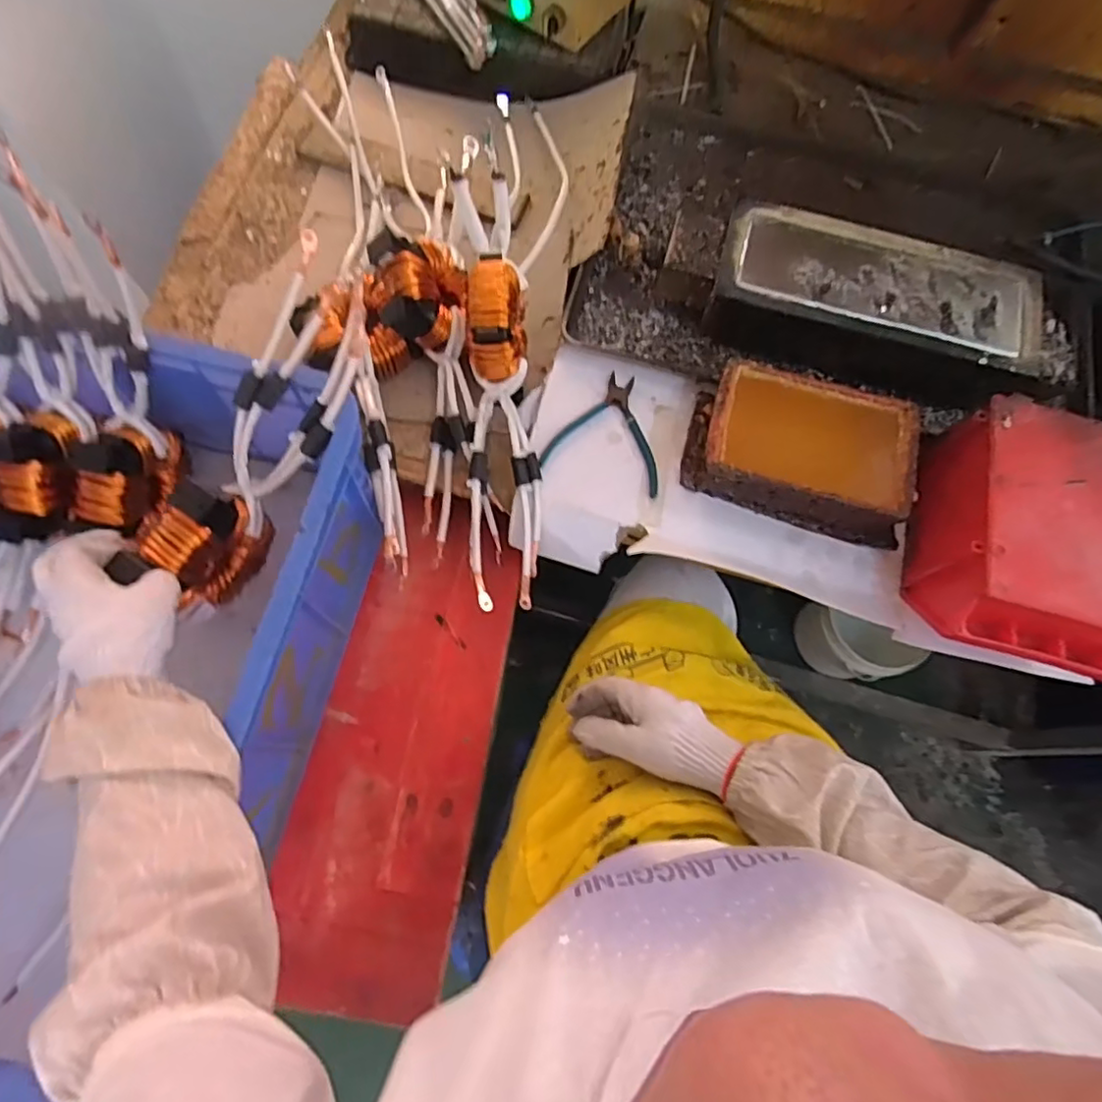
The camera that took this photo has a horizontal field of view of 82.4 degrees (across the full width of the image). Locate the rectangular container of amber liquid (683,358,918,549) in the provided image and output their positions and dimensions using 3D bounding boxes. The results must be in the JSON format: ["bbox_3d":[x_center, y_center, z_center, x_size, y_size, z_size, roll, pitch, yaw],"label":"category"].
[{"bbox_3d":[0.260,-0.104,0.647,0.225,0.066,0.138,16,70,3],"label":"rectangular container of amber liquid"}]

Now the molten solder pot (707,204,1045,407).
[{"bbox_3d":[0.358,-0.265,0.700,0.358,0.086,0.153,17,70,4],"label":"molten solder pot"}]

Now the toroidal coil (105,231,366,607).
[{"bbox_3d":[-0.238,-0.093,0.535,0.087,0.116,0.303,31,93,8],"label":"toroidal coil"}]

